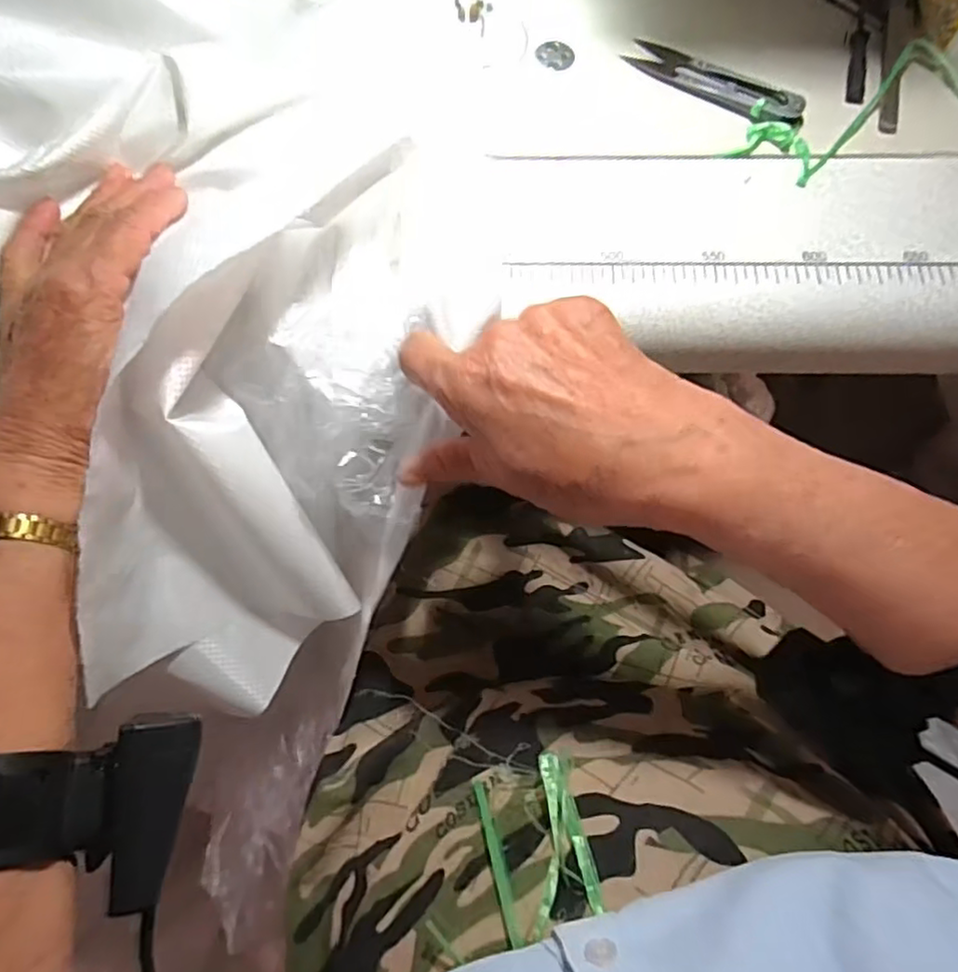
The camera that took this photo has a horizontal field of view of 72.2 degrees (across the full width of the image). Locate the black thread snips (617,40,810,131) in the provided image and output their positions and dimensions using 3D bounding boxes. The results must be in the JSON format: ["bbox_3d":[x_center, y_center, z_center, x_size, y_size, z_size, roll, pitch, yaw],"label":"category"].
[{"bbox_3d":[0.126,-0.218,0.354,0.099,0.014,0.022,35,75,11],"label":"black thread snips"}]

